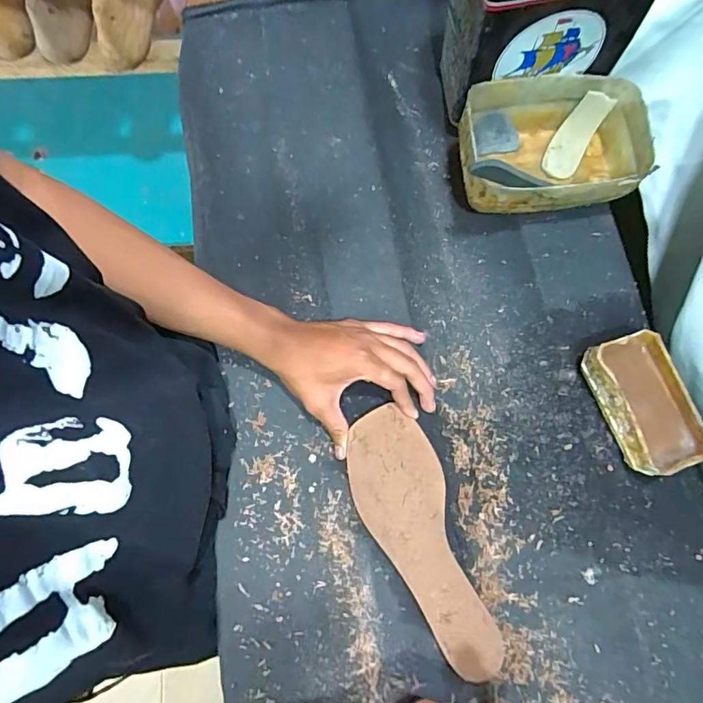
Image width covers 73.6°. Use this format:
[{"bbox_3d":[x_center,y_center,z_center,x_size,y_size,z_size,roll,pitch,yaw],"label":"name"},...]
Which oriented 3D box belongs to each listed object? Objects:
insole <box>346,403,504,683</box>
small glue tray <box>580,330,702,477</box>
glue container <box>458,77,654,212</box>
[{"bbox_3d":[0.063,0.169,0.427,0.084,0.006,0.238,-22,77,-6],"label":"insole"},{"bbox_3d":[0.272,0.049,0.443,0.069,0.046,0.122,-19,76,-5],"label":"small glue tray"},{"bbox_3d":[0.204,-0.208,0.488,0.182,0.074,0.125,-4,75,-1],"label":"glue container"}]

